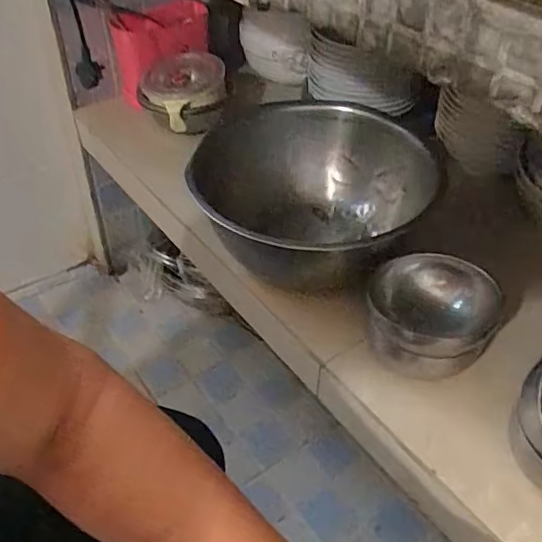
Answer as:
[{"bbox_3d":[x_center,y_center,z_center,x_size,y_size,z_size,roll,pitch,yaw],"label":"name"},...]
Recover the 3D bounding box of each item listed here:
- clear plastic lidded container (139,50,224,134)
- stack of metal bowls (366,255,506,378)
[{"bbox_3d":[-0.138,-0.275,0.890,0.131,0.073,0.134,-1,43,-2],"label":"clear plastic lidded container"},{"bbox_3d":[0.155,0.042,0.553,0.116,0.061,0.111,20,46,20],"label":"stack of metal bowls"}]

